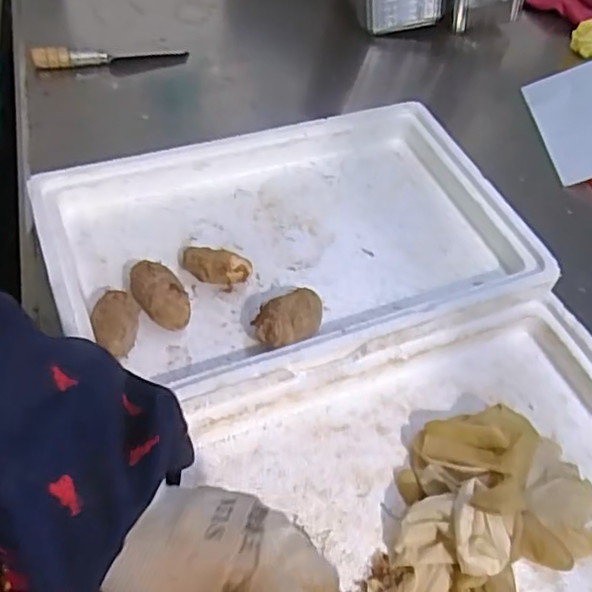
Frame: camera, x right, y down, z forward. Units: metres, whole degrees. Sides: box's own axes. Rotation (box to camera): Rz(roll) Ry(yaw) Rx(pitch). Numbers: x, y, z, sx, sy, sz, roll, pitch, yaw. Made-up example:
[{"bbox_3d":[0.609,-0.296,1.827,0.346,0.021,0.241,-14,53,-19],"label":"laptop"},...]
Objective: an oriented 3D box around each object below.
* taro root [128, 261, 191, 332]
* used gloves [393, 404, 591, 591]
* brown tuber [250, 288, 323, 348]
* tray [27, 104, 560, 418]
[{"bbox_3d":[-0.127,0.002,0.587,0.039,0.043,0.066,-26,59,-23],"label":"taro root"},{"bbox_3d":[0.163,0.170,0.480,0.161,0.056,0.172,3,53,-3],"label":"used gloves"},{"bbox_3d":[-0.003,0.025,0.583,0.073,0.041,0.050,-33,63,-26],"label":"brown tuber"},{"bbox_3d":[-0.003,-0.058,0.651,0.472,0.046,0.300,-17,56,-17],"label":"tray"}]

